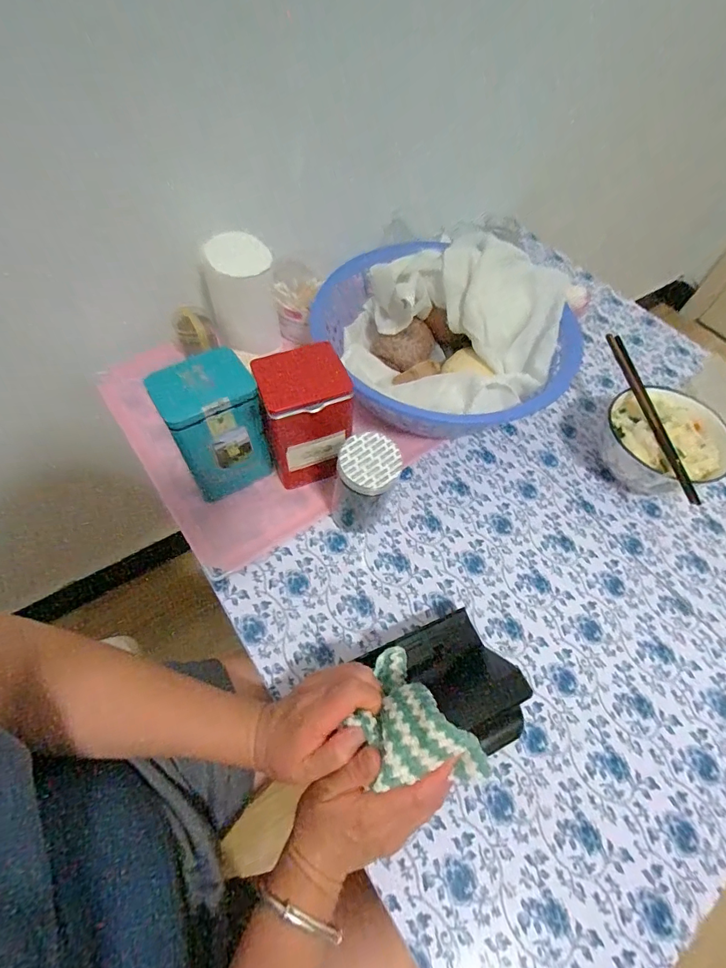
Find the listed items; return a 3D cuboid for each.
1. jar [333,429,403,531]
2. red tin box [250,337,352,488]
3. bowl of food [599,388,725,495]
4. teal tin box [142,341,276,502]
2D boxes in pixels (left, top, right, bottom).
[{"bbox_3d":[0.000,0.004,0.423,0.062,0.119,0.059,2,61,-3],"label":"jar"},{"bbox_3d":[-0.059,-0.067,0.439,0.079,0.135,0.070,-15,63,-11],"label":"red tin box"},{"bbox_3d":[0.351,-0.047,0.505,0.137,0.077,0.132,2,60,-3],"label":"bowl of food"},{"bbox_3d":[-0.145,-0.056,0.427,0.081,0.141,0.062,-23,65,-16],"label":"teal tin box"}]

